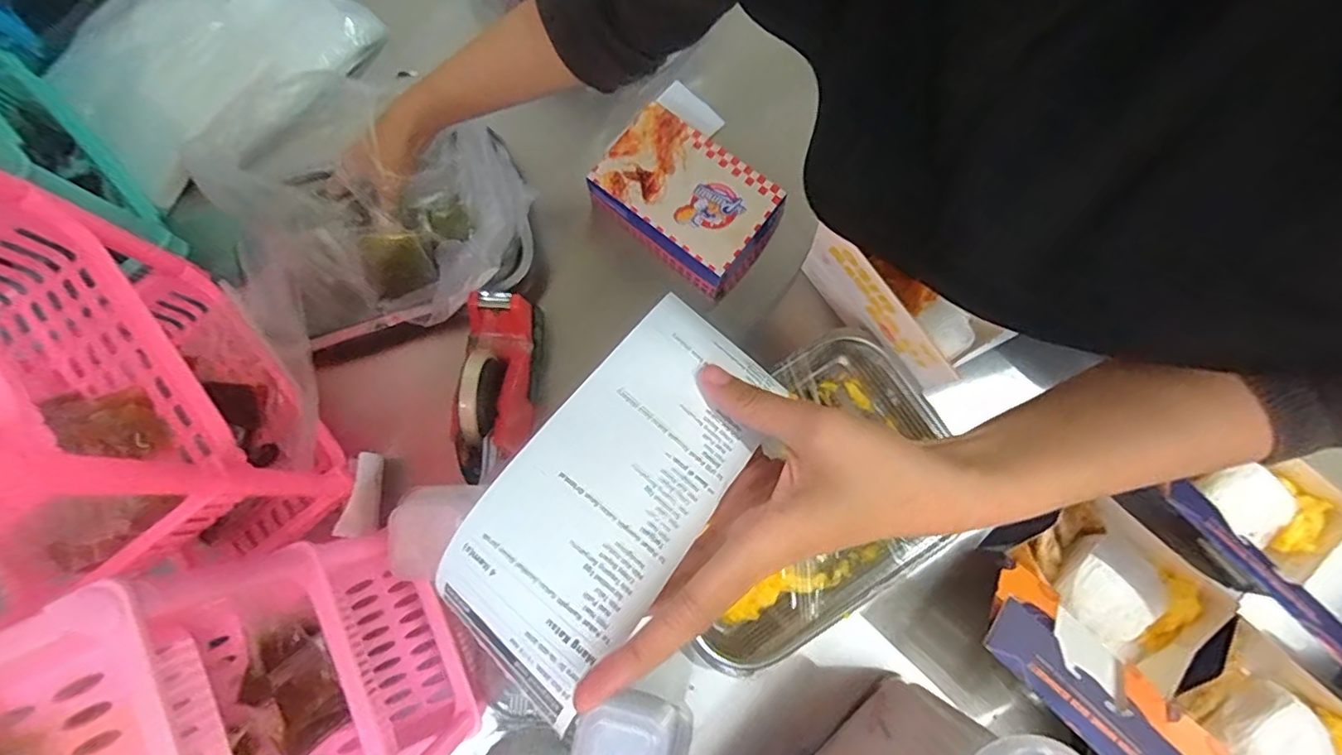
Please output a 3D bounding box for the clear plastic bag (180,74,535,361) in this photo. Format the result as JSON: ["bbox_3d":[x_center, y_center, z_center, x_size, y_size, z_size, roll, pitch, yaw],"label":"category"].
[{"bbox_3d":[-0.310,-0.157,0.605,0.300,0.079,0.259,21,81,5],"label":"clear plastic bag"}]

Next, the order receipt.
[{"bbox_3d":[-0.022,0.043,0.261,0.075,0.028,0.169,39,63,-1],"label":"order receipt"}]

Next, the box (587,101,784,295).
[{"bbox_3d":[0.015,-0.185,0.640,0.180,0.066,0.118,39,83,7],"label":"box"}]

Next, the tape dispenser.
[{"bbox_3d":[-0.167,0.010,0.587,0.058,0.104,0.179,2,80,2],"label":"tape dispenser"}]

